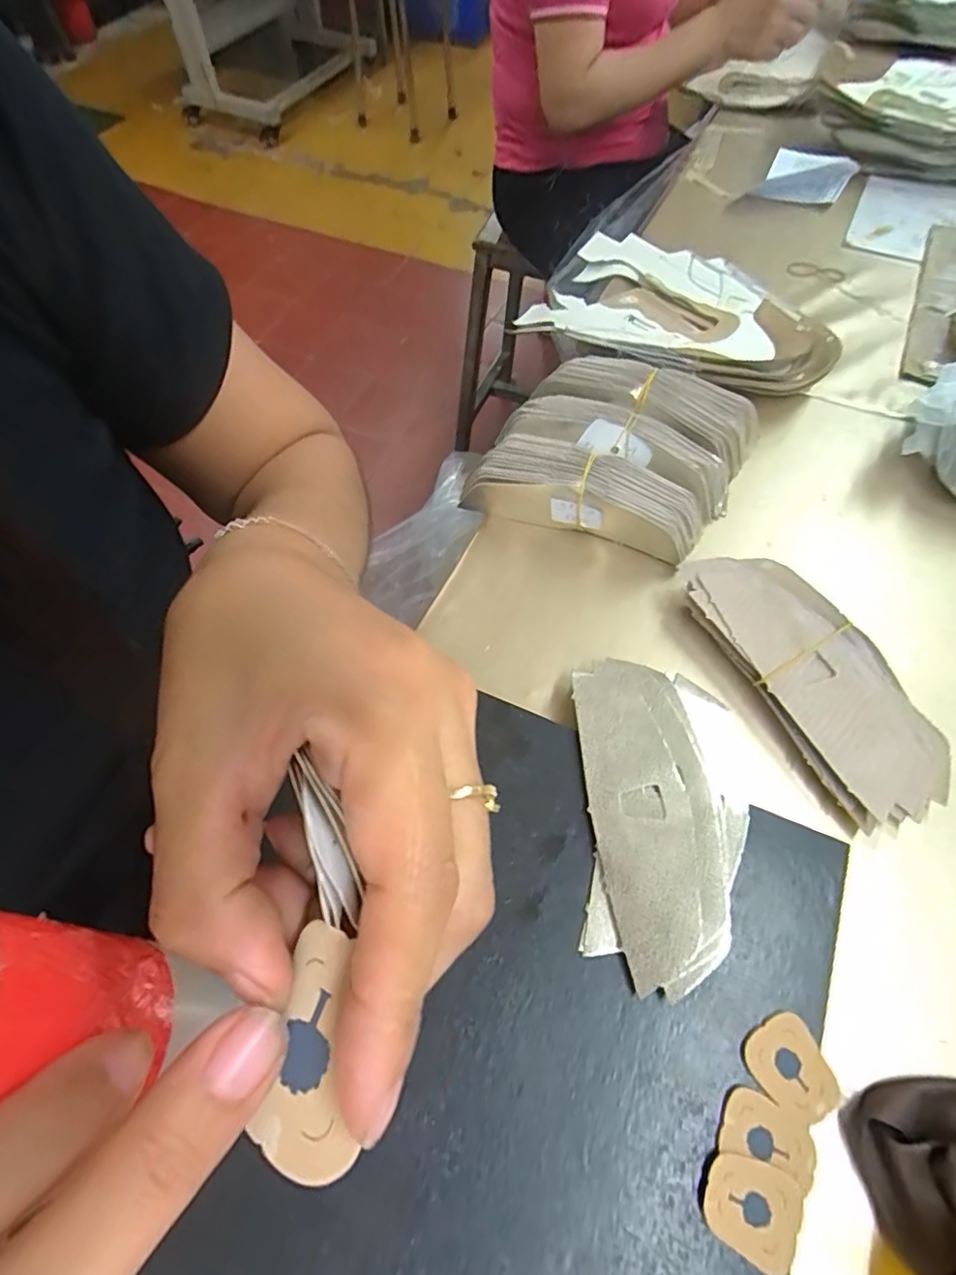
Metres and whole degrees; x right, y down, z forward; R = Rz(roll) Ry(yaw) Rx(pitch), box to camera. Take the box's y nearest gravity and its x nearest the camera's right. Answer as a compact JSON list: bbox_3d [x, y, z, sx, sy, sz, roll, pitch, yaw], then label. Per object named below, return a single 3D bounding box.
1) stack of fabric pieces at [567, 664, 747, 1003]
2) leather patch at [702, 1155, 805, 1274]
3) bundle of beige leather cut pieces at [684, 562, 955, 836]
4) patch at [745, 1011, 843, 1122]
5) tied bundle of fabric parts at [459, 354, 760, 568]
[{"bbox_3d":[0.104,0.090,0.307,0.092,0.018,0.172,3,62,1],"label":"stack of fabric pieces"},{"bbox_3d":[0.115,0.239,0.236,0.037,0.005,0.033,23,65,12],"label":"leather patch"},{"bbox_3d":[0.213,0.024,0.360,0.073,0.030,0.184,-24,65,-12],"label":"bundle of beige leather cut pieces"},{"bbox_3d":[0.144,0.198,0.258,0.032,0.005,0.037,-29,66,-14],"label":"patch"},{"bbox_3d":[0.109,-0.144,0.437,0.206,0.052,0.156,13,63,6],"label":"tied bundle of fabric parts"}]

